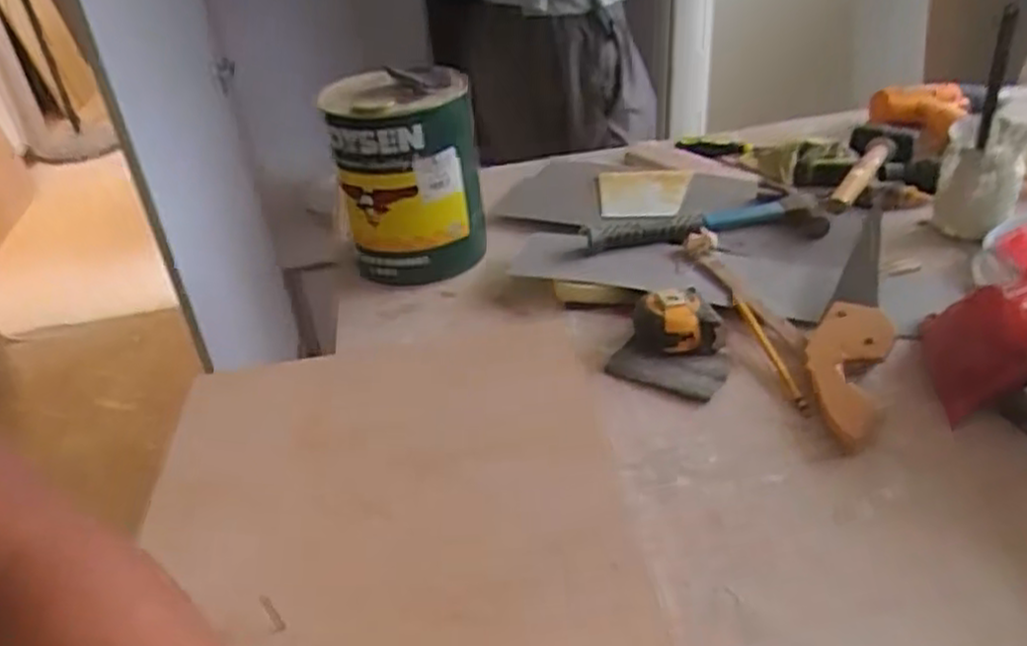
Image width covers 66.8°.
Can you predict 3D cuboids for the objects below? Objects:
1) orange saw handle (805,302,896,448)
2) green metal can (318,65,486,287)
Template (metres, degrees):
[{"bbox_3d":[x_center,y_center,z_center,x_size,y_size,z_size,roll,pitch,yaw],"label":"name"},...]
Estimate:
[{"bbox_3d":[0.287,0.037,0.676,0.062,0.030,0.154,13,38,26],"label":"orange saw handle"},{"bbox_3d":[-0.118,-0.168,0.890,0.153,0.203,0.131,-5,34,2],"label":"green metal can"}]

